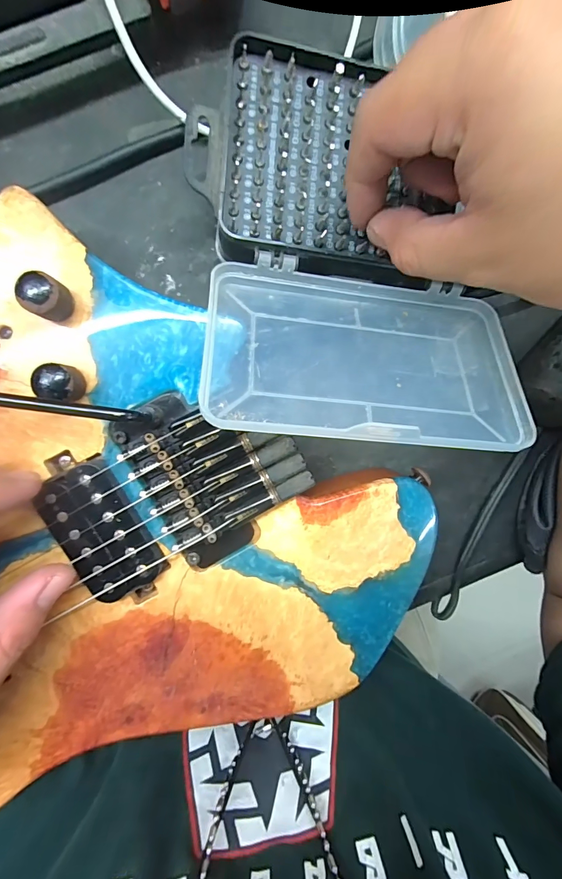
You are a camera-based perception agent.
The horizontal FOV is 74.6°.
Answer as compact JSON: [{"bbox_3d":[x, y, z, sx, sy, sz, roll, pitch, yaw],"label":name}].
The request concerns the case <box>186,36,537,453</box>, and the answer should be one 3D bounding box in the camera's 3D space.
[{"bbox_3d":[0.043,-0.089,0.180,0.163,0.046,0.179,1,92,-7],"label":"case"}]

